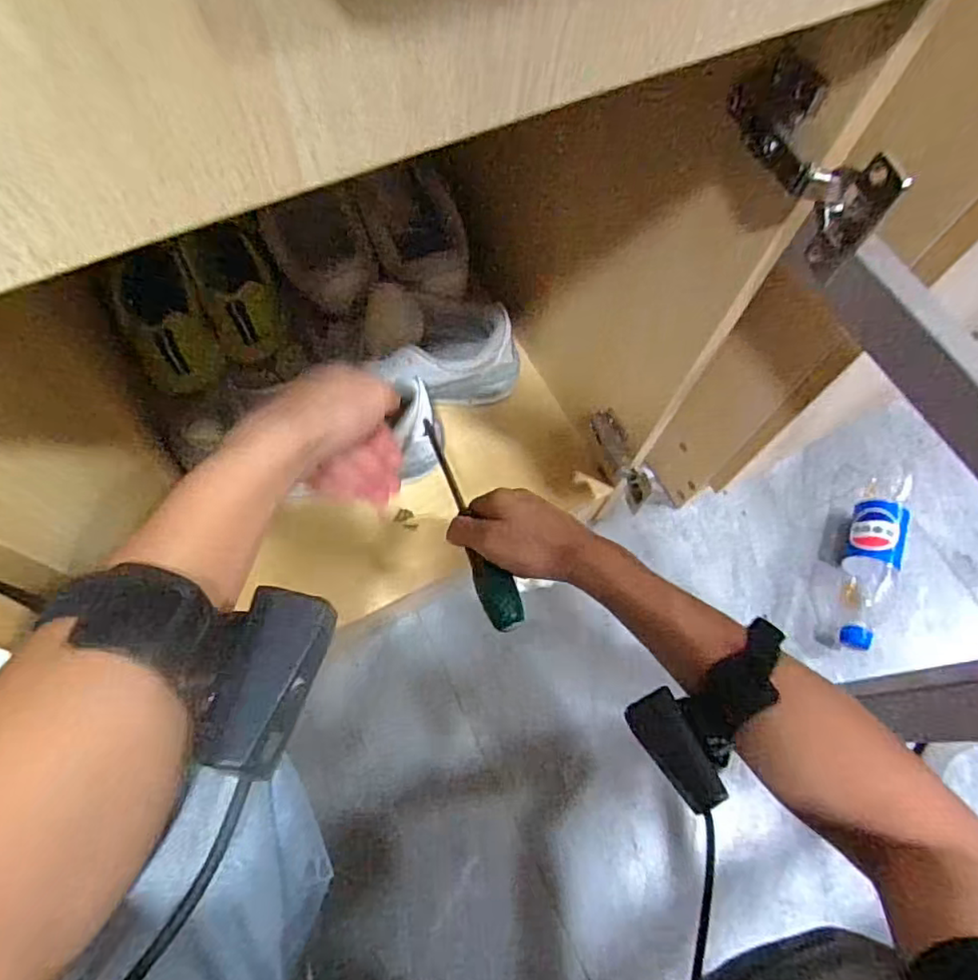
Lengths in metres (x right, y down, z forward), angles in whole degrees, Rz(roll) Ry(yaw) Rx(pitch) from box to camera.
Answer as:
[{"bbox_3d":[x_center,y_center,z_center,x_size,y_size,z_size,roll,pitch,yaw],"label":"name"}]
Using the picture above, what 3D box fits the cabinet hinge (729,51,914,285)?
[{"bbox_3d":[0.146,-0.155,0.297,0.021,0.055,0.104,-25,72,-13],"label":"cabinet hinge"}]

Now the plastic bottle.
[{"bbox_3d":[0.439,0.083,0.726,0.056,0.063,0.200,23,68,5],"label":"plastic bottle"}]

